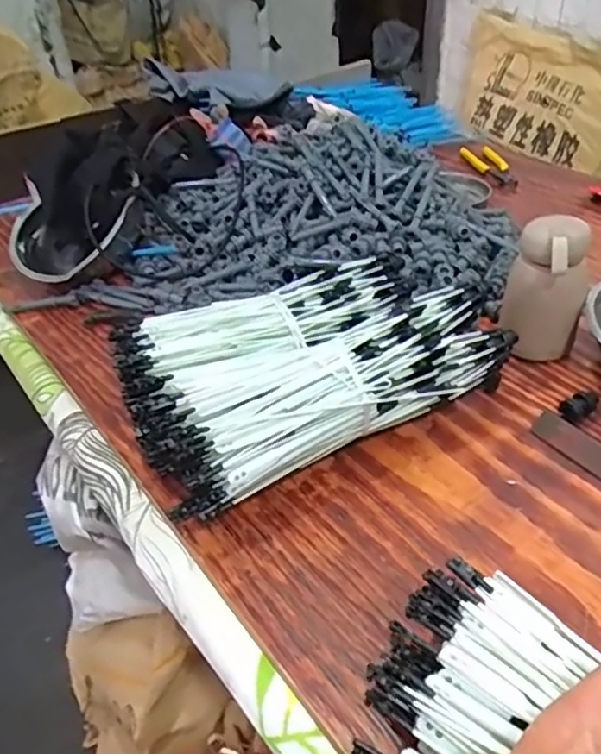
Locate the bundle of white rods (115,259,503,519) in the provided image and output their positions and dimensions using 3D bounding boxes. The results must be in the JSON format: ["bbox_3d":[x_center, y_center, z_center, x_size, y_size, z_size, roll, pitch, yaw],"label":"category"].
[{"bbox_3d":[0.005,-0.010,0.609,0.323,0.112,0.205,-22,43,-21],"label":"bundle of white rods"}]

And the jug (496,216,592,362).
[{"bbox_3d":[0.259,-0.089,0.682,0.081,0.147,0.069,11,41,17],"label":"jug"}]

